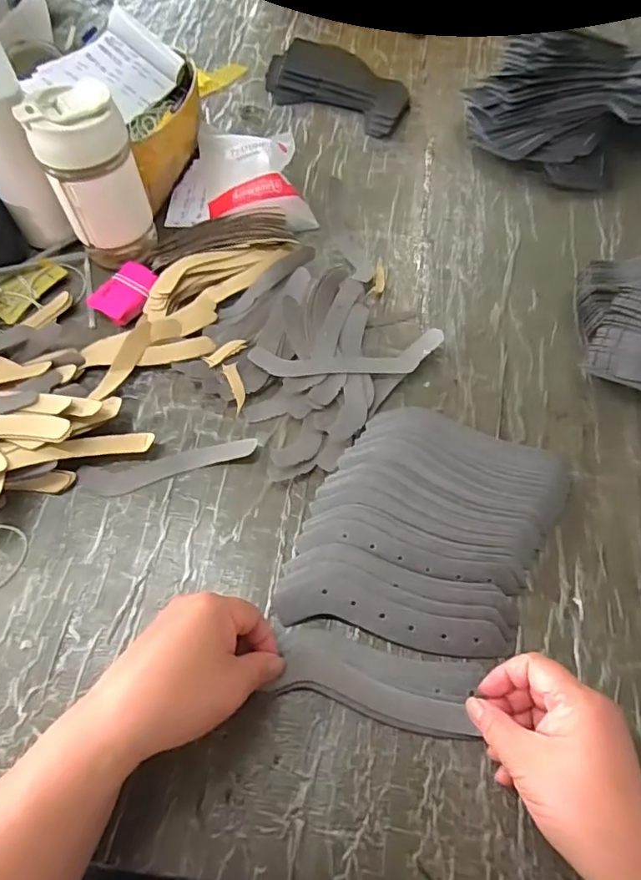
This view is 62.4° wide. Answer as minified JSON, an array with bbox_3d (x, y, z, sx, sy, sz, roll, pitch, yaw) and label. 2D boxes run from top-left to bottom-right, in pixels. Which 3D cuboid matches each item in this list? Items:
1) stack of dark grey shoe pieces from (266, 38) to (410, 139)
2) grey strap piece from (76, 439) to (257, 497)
[{"bbox_3d":[0.024,-0.479,0.717,0.205,0.036,0.110,27,64,16],"label":"stack of dark grey shoe pieces"},{"bbox_3d":[-0.130,0.023,0.453,0.150,0.006,0.031,-11,60,-5],"label":"grey strap piece"}]

